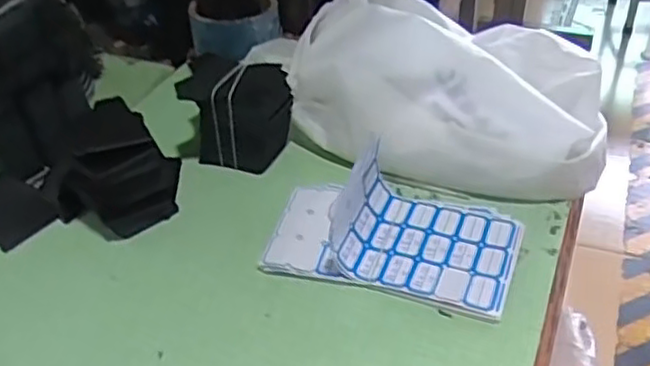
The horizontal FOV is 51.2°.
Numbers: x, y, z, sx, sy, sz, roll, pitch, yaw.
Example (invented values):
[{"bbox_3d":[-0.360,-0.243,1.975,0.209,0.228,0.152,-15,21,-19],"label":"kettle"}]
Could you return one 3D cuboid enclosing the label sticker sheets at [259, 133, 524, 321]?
[{"bbox_3d":[0.063,0.029,0.610,0.218,0.065,0.136,10,41,16],"label":"label sticker sheets"}]

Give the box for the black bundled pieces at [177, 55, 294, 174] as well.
[{"bbox_3d":[-0.089,-0.073,0.717,0.109,0.095,0.081,6,40,11],"label":"black bundled pieces"}]

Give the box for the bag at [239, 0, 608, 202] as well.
[{"bbox_3d":[0.106,-0.121,0.722,0.371,0.135,0.214,12,41,18],"label":"bag"}]

